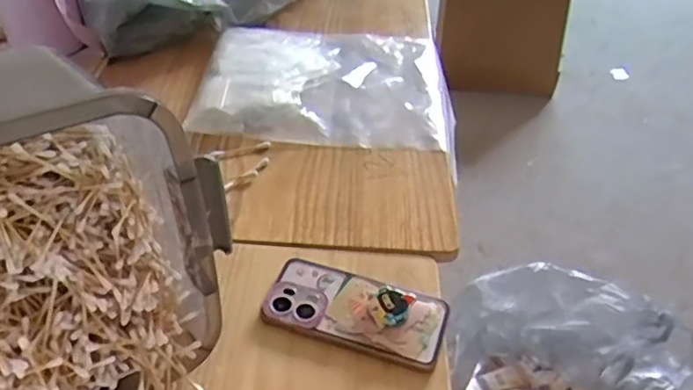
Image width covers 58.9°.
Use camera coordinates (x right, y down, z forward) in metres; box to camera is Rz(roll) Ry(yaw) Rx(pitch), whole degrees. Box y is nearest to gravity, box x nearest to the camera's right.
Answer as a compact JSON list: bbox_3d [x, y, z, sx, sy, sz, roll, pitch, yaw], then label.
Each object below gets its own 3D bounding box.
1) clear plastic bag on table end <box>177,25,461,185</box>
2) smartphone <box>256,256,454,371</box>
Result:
[{"bbox_3d":[-0.023,-0.162,0.846,0.342,0.029,0.268,3,41,0],"label":"clear plastic bag on table end"},{"bbox_3d":[0.008,0.102,0.555,0.161,0.023,0.078,18,43,14],"label":"smartphone"}]

